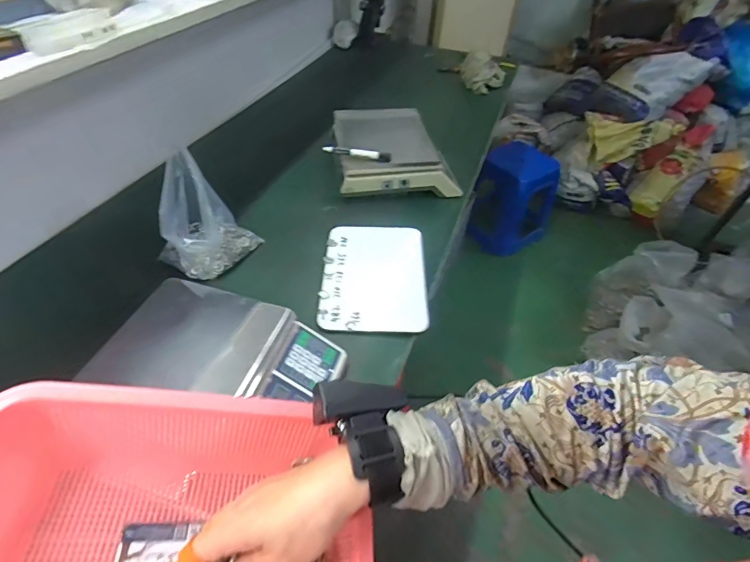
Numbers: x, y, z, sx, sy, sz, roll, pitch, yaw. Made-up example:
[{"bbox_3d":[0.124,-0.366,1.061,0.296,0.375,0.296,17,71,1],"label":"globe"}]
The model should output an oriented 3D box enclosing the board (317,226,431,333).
[{"bbox_3d":[0.000,-0.017,0.832,0.208,0.009,0.298,1,46,1],"label":"board"}]

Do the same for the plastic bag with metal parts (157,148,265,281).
[{"bbox_3d":[-0.336,-0.129,0.770,0.122,0.207,0.177,27,51,19],"label":"plastic bag with metal parts"}]

